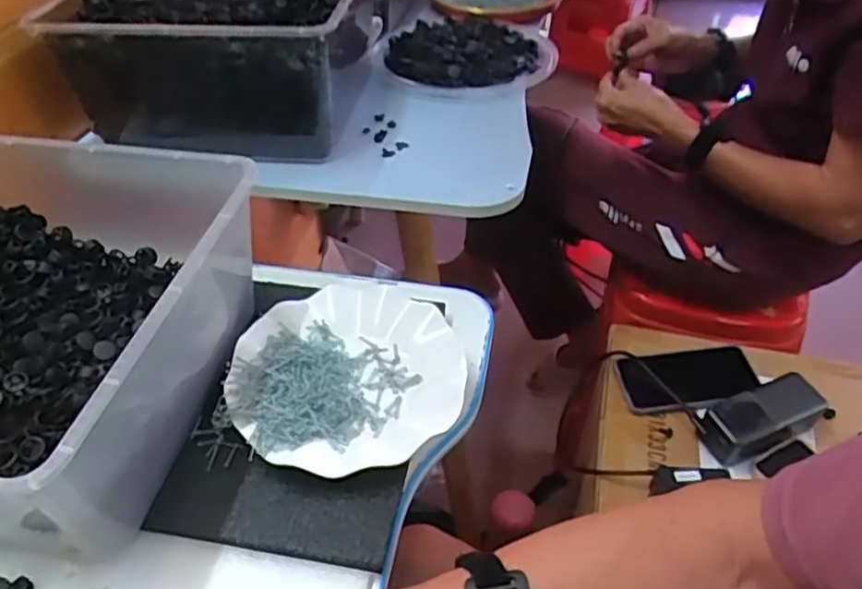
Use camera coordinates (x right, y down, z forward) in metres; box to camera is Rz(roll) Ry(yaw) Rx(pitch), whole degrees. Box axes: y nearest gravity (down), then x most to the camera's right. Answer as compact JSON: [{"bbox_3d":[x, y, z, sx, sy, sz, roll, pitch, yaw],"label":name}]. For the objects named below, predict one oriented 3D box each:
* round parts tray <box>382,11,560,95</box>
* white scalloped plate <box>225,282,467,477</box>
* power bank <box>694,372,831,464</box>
[{"bbox_3d":[0.048,-0.322,0.877,0.223,0.028,0.236,0,44,0],"label":"round parts tray"},{"bbox_3d":[-0.068,0.060,0.536,0.178,0.024,0.178,0,44,0],"label":"white scalloped plate"},{"bbox_3d":[0.363,0.134,0.736,0.140,0.038,0.057,-17,46,-17],"label":"power bank"}]

